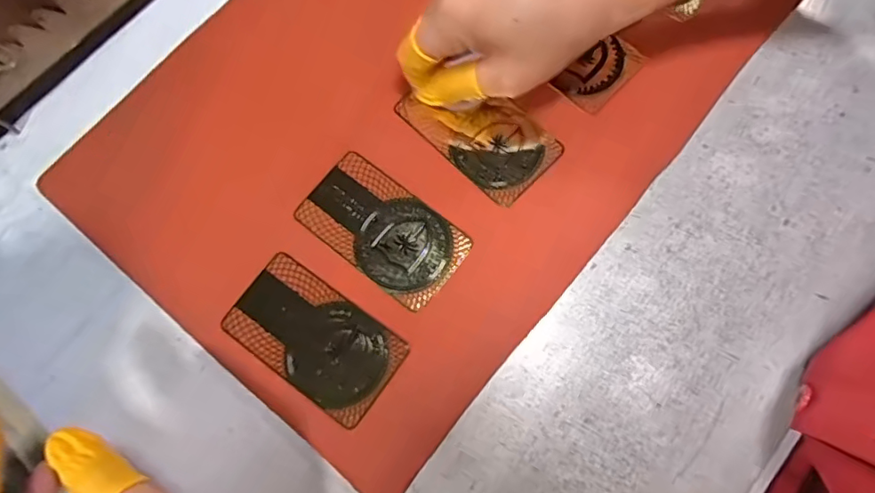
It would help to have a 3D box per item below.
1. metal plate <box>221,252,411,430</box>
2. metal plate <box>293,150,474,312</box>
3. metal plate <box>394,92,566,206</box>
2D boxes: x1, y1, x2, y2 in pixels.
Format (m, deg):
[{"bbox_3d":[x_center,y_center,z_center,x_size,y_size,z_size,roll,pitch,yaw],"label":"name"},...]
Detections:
[{"bbox_3d":[-0.061,0.045,0.264,0.084,0.004,0.048,34,78,11],"label":"metal plate"},{"bbox_3d":[-0.028,-0.009,0.278,0.084,0.004,0.048,37,79,11],"label":"metal plate"},{"bbox_3d":[0.022,-0.064,0.290,0.083,0.004,0.047,43,80,13],"label":"metal plate"}]

